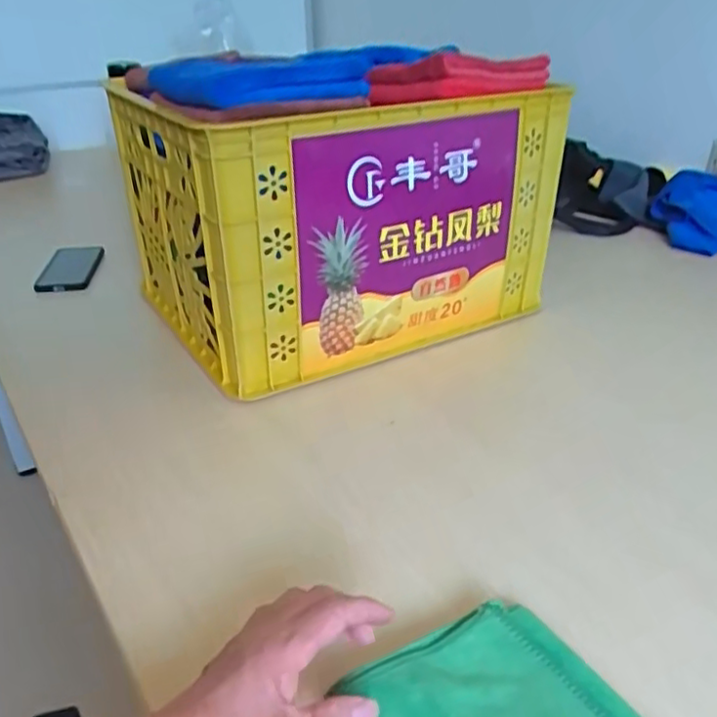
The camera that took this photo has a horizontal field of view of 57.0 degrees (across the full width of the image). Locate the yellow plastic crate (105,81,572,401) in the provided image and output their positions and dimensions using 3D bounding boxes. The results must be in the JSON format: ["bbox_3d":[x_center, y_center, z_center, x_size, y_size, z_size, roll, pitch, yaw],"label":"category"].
[{"bbox_3d":[-0.029,-0.208,0.851,0.455,0.284,0.367,-18,34,-28],"label":"yellow plastic crate"}]

